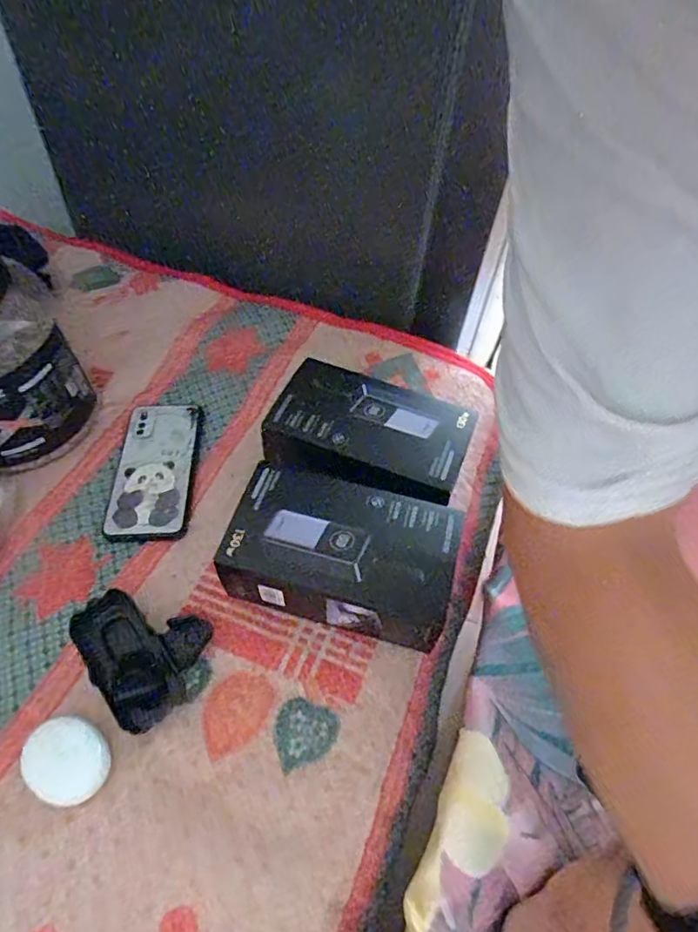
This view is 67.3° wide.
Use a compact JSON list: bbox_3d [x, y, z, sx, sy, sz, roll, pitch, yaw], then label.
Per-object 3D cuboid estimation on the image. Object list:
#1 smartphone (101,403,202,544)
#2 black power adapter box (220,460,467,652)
[{"bbox_3d":[-0.196,0.000,0.531,0.078,0.013,0.162,-3,52,-2],"label":"smartphone"},{"bbox_3d":[-0.005,0.076,0.432,0.176,0.071,0.106,12,53,10],"label":"black power adapter box"}]

